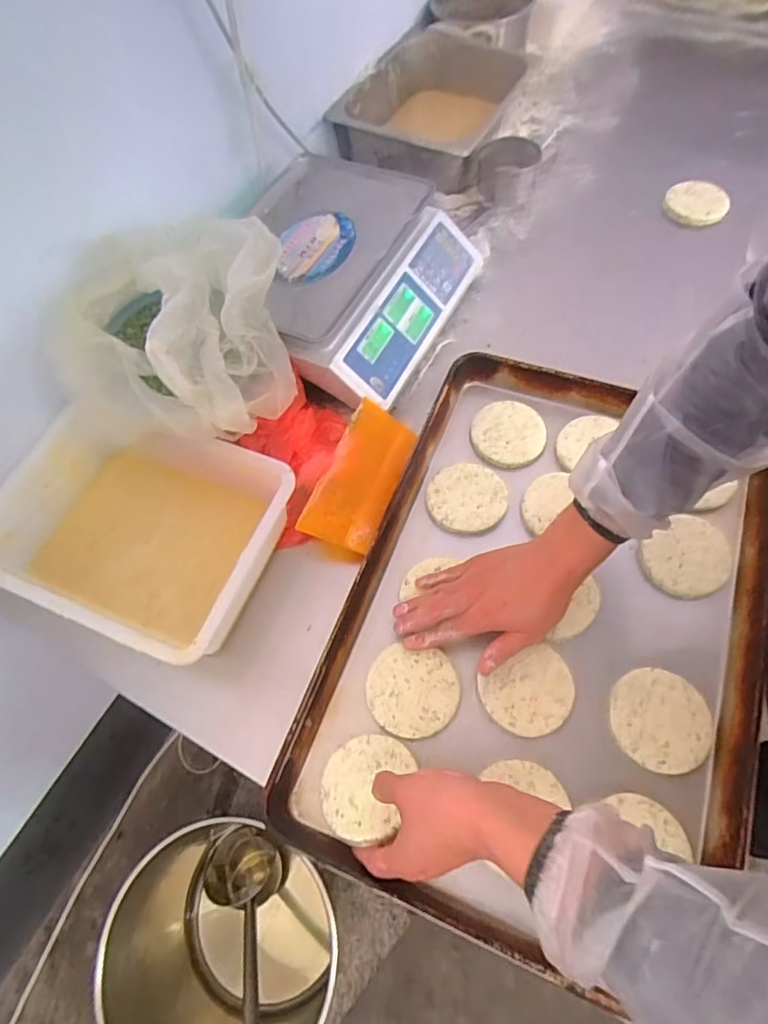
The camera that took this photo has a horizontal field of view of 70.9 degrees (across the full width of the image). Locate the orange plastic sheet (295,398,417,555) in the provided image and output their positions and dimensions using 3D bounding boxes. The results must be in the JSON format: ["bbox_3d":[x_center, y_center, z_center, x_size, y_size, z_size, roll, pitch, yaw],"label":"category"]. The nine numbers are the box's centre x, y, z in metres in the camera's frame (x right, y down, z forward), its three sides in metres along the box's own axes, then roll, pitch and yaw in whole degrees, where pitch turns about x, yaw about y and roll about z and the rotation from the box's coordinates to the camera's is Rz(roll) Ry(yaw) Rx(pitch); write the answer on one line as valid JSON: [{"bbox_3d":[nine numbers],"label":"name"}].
[{"bbox_3d":[-0.026,-0.044,0.644,0.082,0.010,0.182,28,69,-11],"label":"orange plastic sheet"}]

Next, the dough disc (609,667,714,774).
[{"bbox_3d":[0.271,0.202,0.525,0.091,0.014,0.091,-2,63,3],"label":"dough disc"}]

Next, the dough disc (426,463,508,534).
[{"bbox_3d":[0.100,-0.017,0.654,0.093,0.015,0.087,-2,63,3],"label":"dough disc"}]

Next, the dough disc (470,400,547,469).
[{"bbox_3d":[0.158,-0.101,0.691,0.089,0.016,0.093,-2,63,3],"label":"dough disc"}]

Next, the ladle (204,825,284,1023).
[{"bbox_3d":[-0.241,0.783,0.926,0.127,0.604,0.134,-23,106,-9],"label":"ladle"}]

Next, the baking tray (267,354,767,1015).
[{"bbox_3d":[0.176,0.104,0.582,0.401,0.060,0.597,17,63,12],"label":"baking tray"}]

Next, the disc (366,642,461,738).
[{"bbox_3d":[0.030,0.184,0.556,0.092,0.008,0.085,5,63,7],"label":"disc"}]

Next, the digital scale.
[{"bbox_3d":[-0.058,-0.334,0.760,0.293,0.110,0.337,23,67,15],"label":"digital scale"}]

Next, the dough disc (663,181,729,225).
[{"bbox_3d":[0.512,-0.507,0.882,0.096,0.021,0.096,-1,61,3],"label":"dough disc"}]

